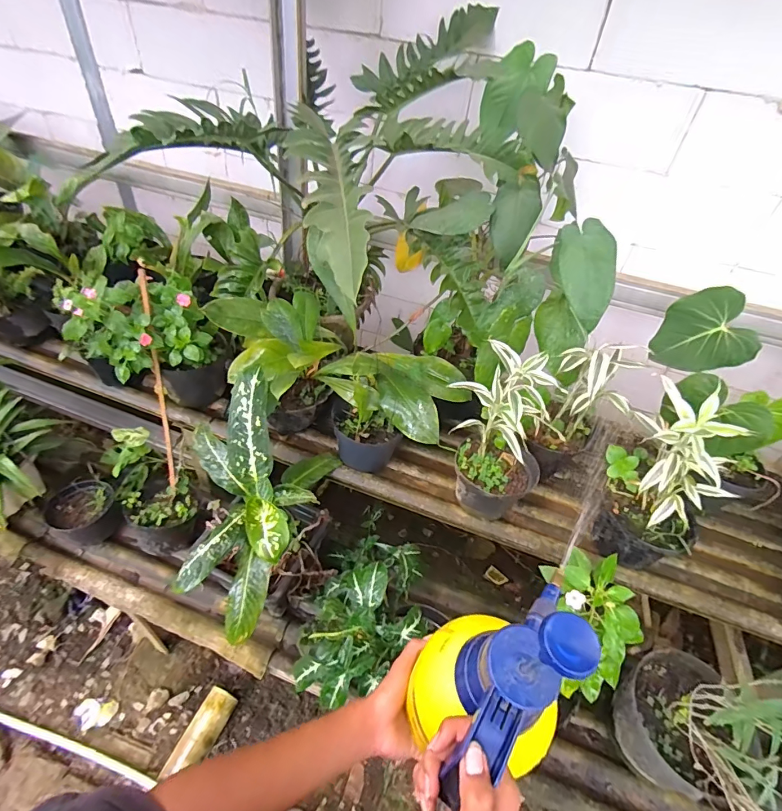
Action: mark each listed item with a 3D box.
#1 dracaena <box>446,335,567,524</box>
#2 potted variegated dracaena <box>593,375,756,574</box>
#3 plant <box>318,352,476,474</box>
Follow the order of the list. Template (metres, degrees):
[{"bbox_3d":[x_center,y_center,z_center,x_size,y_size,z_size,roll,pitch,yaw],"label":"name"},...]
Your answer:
[{"bbox_3d":[0.224,0.061,0.869,0.162,0.359,0.181,-16,47,-23],"label":"dracaena"},{"bbox_3d":[0.516,0.154,0.812,0.157,0.398,0.202,-20,49,-27],"label":"potted variegated dracaena"},{"bbox_3d":[-0.001,-0.001,0.989,0.321,0.249,0.214,16,43,9],"label":"plant"}]

